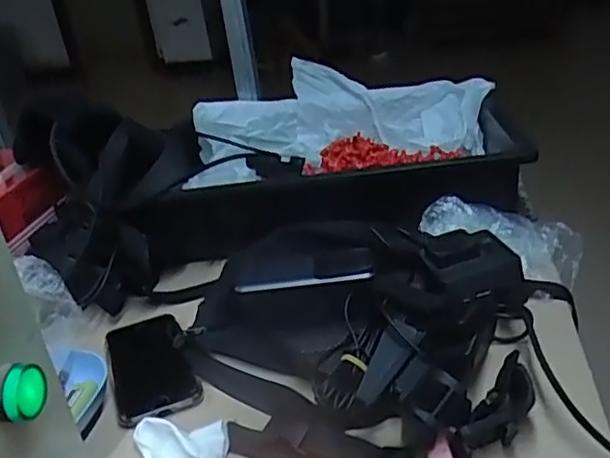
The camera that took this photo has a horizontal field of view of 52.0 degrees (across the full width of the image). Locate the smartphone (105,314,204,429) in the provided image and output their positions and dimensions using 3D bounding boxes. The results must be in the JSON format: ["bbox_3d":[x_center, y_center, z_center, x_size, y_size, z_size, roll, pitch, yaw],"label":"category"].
[{"bbox_3d":[-0.137,0.114,0.546,0.068,0.015,0.136,-14,27,-16],"label":"smartphone"}]

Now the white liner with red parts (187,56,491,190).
[{"bbox_3d":[0.044,-0.158,0.948,0.435,0.125,0.169,-3,25,8],"label":"white liner with red parts"}]

